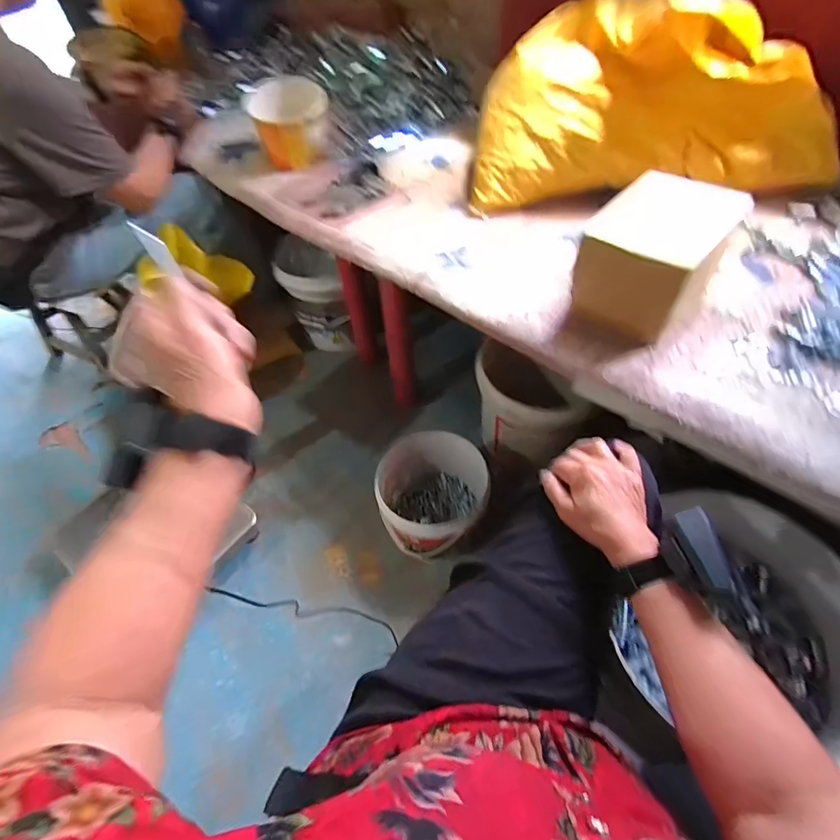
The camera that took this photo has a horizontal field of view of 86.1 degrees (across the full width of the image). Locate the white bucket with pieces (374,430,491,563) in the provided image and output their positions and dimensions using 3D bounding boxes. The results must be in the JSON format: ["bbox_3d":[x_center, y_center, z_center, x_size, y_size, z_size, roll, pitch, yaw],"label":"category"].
[{"bbox_3d":[0.014,0.151,0.908,0.201,0.182,0.200,-2,53,3],"label":"white bucket with pieces"}]

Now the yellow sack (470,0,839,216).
[{"bbox_3d":[0.364,-0.520,0.725,0.523,0.241,0.215,1,54,5],"label":"yellow sack"}]

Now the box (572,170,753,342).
[{"bbox_3d":[0.303,-0.208,0.586,0.138,0.119,0.201,31,61,24],"label":"box"}]

